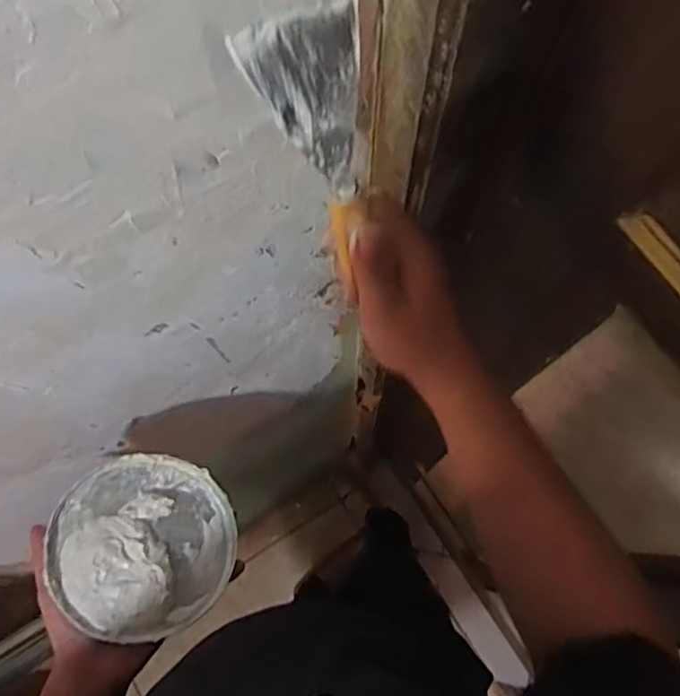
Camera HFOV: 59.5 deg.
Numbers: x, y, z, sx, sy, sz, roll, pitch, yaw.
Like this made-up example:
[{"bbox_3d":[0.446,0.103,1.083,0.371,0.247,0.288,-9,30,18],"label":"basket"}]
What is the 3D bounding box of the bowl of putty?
[{"bbox_3d":[-0.175,0.177,0.525,0.146,0.070,0.146,1,60,-28],"label":"bowl of putty"}]

